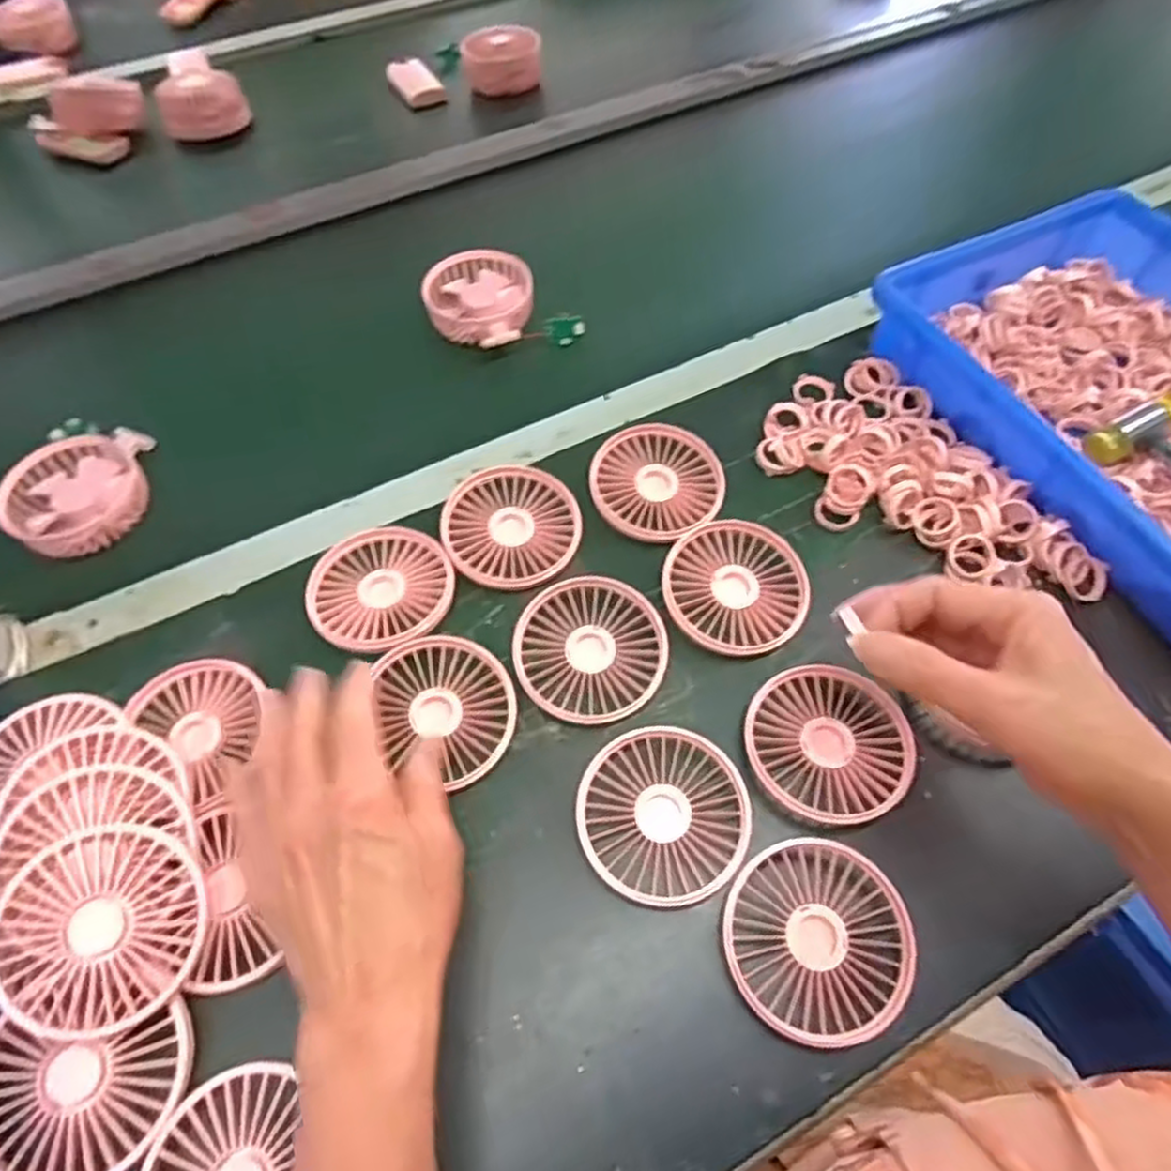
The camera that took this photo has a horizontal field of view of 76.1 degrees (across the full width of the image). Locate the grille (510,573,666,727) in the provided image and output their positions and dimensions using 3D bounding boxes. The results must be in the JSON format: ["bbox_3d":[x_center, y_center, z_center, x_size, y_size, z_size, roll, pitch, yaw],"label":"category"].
[{"bbox_3d":[0.003,0.035,0.443,0.087,0.006,0.086,-16,59,-8],"label":"grille"}]

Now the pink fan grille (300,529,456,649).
[{"bbox_3d":[-0.128,0.000,0.467,0.087,0.008,0.087,-1,58,1],"label":"pink fan grille"}]

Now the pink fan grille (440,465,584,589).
[{"bbox_3d":[-0.049,-0.041,0.491,0.087,0.006,0.089,-1,58,1],"label":"pink fan grille"}]

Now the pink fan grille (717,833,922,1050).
[{"bbox_3d":[0.112,0.172,0.365,0.088,0.020,0.085,-1,58,1],"label":"pink fan grille"}]

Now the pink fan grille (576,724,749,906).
[{"bbox_3d":[0.041,0.120,0.395,0.087,0.013,0.087,28,63,18],"label":"pink fan grille"}]

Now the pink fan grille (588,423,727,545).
[{"bbox_3d":[0.048,-0.070,0.506,0.087,0.012,0.089,-1,58,1],"label":"pink fan grille"}]

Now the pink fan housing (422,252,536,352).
[{"bbox_3d":[-0.089,-0.236,0.624,0.087,0.026,0.099,0,58,2],"label":"pink fan housing"}]

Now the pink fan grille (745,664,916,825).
[{"bbox_3d":[0.134,0.084,0.412,0.087,0.010,0.088,-1,58,1],"label":"pink fan grille"}]

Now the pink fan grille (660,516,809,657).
[{"bbox_3d":[0.093,-0.001,0.463,0.086,0.010,0.086,-1,58,1],"label":"pink fan grille"}]

